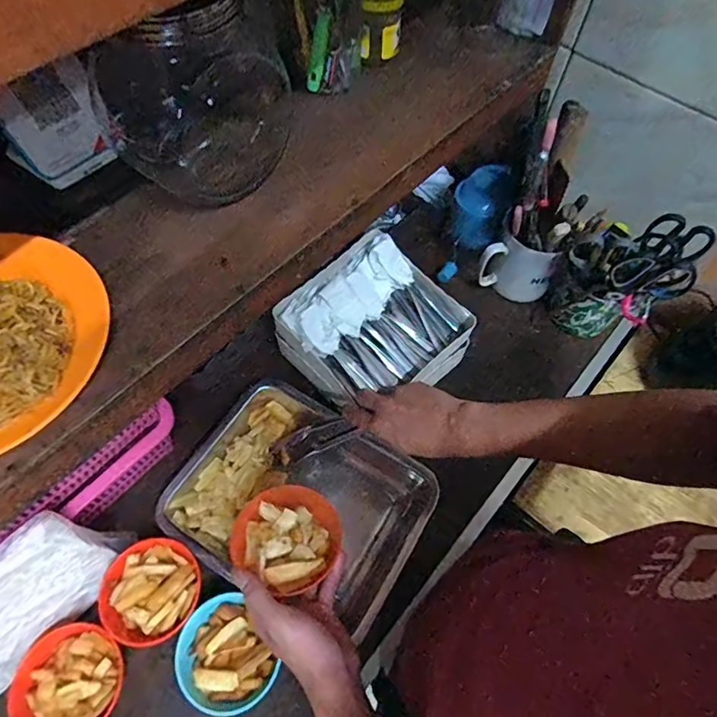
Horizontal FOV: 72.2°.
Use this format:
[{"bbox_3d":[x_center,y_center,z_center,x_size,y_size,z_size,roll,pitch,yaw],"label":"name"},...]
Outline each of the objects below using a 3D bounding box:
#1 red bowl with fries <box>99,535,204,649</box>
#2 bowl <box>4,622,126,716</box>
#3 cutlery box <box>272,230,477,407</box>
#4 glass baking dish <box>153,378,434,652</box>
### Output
[{"bbox_3d":[-0.239,0.274,0.578,0.107,0.039,0.107,0,60,-1],"label":"red bowl with fries"},{"bbox_3d":[-0.312,0.351,0.534,0.112,0.039,0.105,0,60,-1],"label":"bowl"},{"bbox_3d":[0.022,-0.050,0.702,0.225,0.110,0.208,38,66,18],"label":"cutlery box"},{"bbox_3d":[-0.073,0.190,0.656,0.302,0.065,0.239,28,64,14],"label":"glass baking dish"}]

